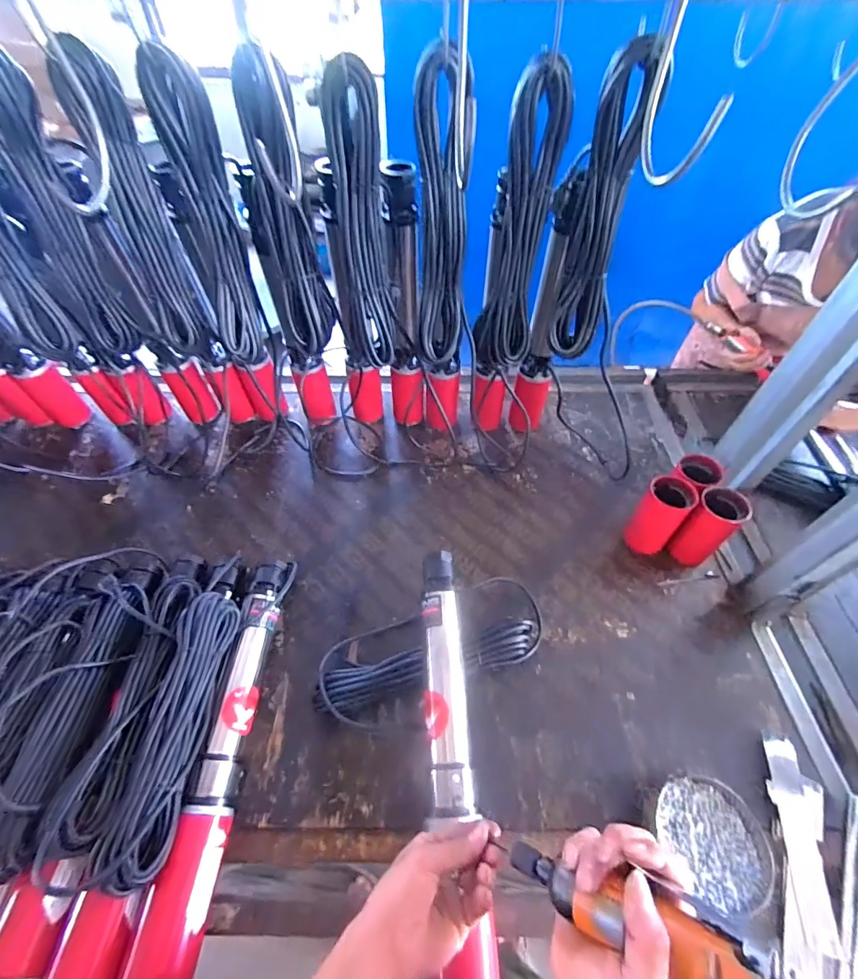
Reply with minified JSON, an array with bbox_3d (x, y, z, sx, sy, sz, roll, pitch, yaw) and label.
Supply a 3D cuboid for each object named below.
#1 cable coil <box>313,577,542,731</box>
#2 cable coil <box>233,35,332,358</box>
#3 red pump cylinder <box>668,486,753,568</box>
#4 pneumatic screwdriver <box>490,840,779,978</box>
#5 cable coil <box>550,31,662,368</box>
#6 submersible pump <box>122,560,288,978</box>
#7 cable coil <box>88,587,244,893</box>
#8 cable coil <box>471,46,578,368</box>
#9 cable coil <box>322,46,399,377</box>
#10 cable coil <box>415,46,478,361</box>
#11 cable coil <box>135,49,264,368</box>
[{"bbox_3d":[0.009,0.265,0.709,0.389,0.047,0.142,-18,54,-15],"label":"cable coil"},{"bbox_3d":[-0.180,-0.336,0.560,0.074,0.317,0.073,-18,54,-14],"label":"cable coil"},{"bbox_3d":[0.511,0.078,0.806,0.080,0.163,0.077,-32,59,-24],"label":"red pump cylinder"},{"bbox_3d":[0.152,0.292,0.272,0.238,0.034,0.044,-8,40,42],"label":"pneumatic screwdriver"},{"bbox_3d":[0.214,-0.331,0.552,0.079,0.316,0.066,17,54,12],"label":"cable coil"},{"bbox_3d":[-0.285,0.342,0.625,0.071,0.073,0.517,2,52,0],"label":"submersible pump"},{"bbox_3d":[-0.339,0.307,0.585,0.075,0.050,0.344,-1,52,-1],"label":"cable coil"},{"bbox_3d":[0.117,-0.318,0.566,0.083,0.330,0.048,8,52,6],"label":"cable coil"},{"bbox_3d":[-0.086,-0.319,0.563,0.070,0.318,0.080,-7,52,-6],"label":"cable coil"},{"bbox_3d":[0.015,-0.327,0.554,0.074,0.312,0.095,1,52,0],"label":"cable coil"},{"bbox_3d":[-0.286,-0.334,0.559,0.092,0.326,0.091,-7,52,-6],"label":"cable coil"}]

